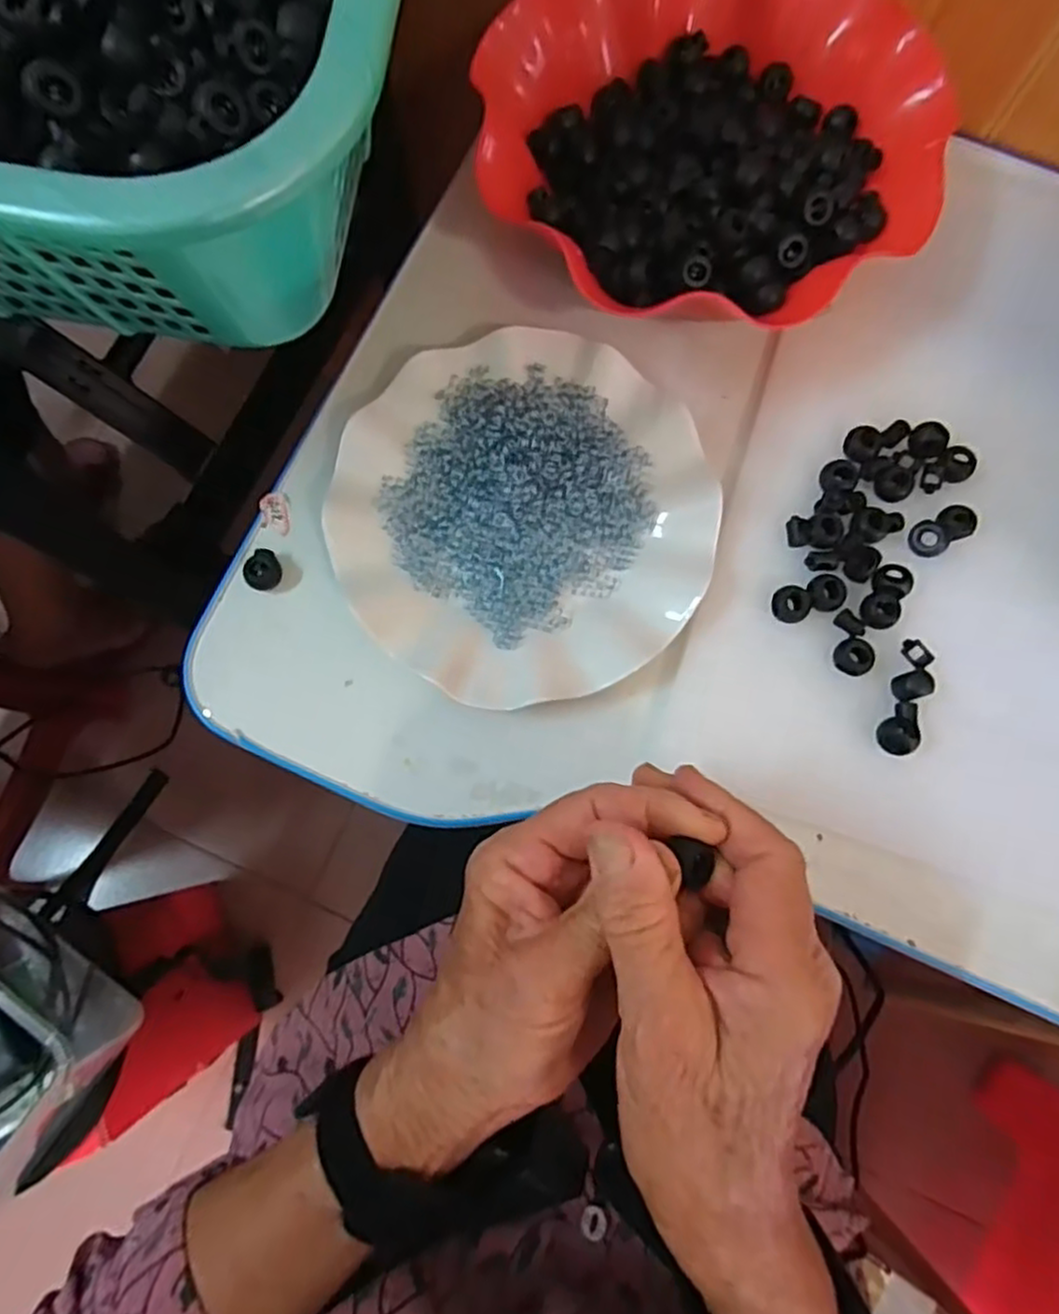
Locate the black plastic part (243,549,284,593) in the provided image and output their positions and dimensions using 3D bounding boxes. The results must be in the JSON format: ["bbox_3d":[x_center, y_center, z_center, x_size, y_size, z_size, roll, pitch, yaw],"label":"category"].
[{"bbox_3d":[-0.131,-0.043,0.348,0.017,0.011,0.019,39,80,7],"label":"black plastic part"}]

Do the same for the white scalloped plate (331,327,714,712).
[{"bbox_3d":[-0.002,-0.069,0.346,0.177,0.027,0.179,0,78,-1],"label":"white scalloped plate"}]

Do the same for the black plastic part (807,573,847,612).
[{"bbox_3d":[0.142,-0.031,0.337,0.018,0.005,0.018,0,78,-1],"label":"black plastic part"}]

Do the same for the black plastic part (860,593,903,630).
[{"bbox_3d":[0.167,-0.021,0.336,0.017,0.004,0.017,0,78,-1],"label":"black plastic part"}]

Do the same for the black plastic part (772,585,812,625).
[{"bbox_3d":[0.125,-0.025,0.336,0.018,0.009,0.017,0,78,-1],"label":"black plastic part"}]

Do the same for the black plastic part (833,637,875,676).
[{"bbox_3d":[0.153,0.000,0.332,0.017,0.007,0.017,0,78,-1],"label":"black plastic part"}]

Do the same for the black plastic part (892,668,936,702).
[{"bbox_3d":[0.179,0.013,0.329,0.017,0.008,0.013,-18,79,-5],"label":"black plastic part"}]

